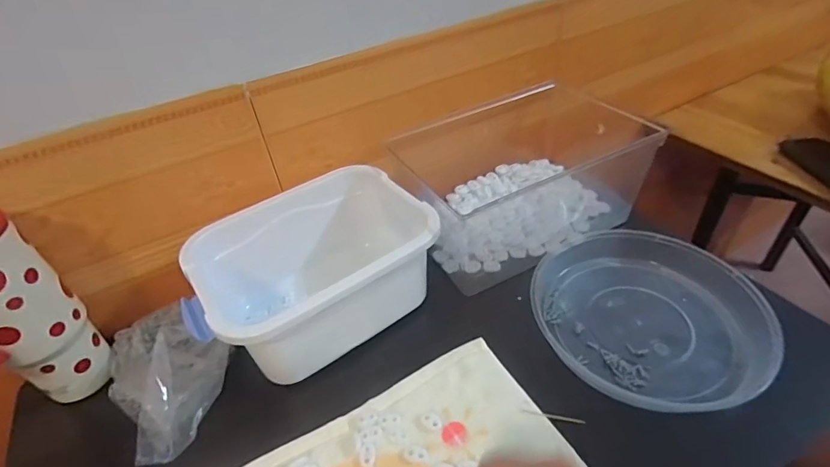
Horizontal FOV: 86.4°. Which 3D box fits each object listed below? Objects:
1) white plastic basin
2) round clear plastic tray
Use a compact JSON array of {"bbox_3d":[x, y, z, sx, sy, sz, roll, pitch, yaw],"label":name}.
[{"bbox_3d":[-0.118,0.050,0.521,0.268,0.130,0.190,-27,45,-23],"label":"white plastic basin"},{"bbox_3d":[0.248,0.078,0.480,0.227,0.041,0.207,-4,41,3],"label":"round clear plastic tray"}]

